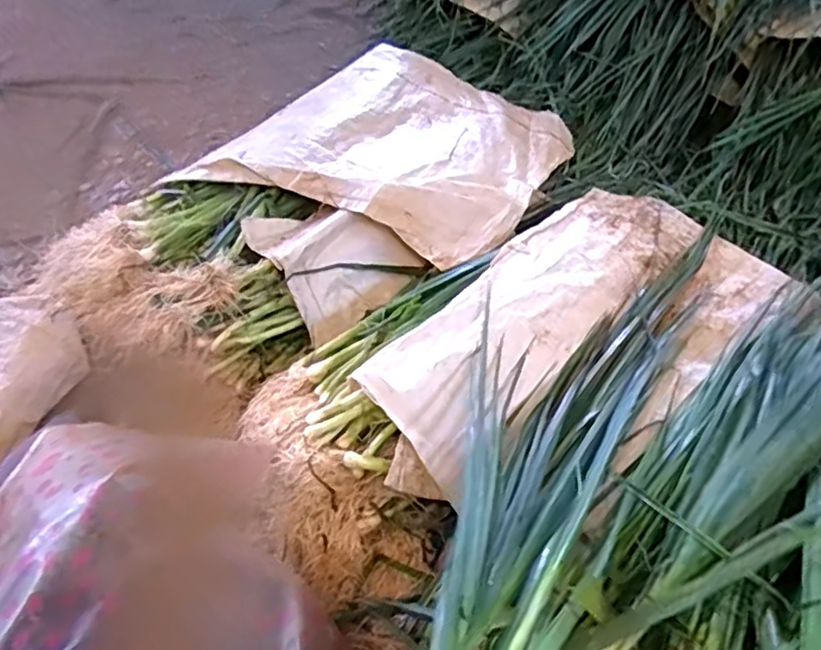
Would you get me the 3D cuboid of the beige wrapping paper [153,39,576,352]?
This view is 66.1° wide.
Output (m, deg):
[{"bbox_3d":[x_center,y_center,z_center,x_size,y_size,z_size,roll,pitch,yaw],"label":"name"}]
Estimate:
[{"bbox_3d":[-0.039,-0.285,1.042,0.505,0.101,0.621,34,60,22],"label":"beige wrapping paper"}]

